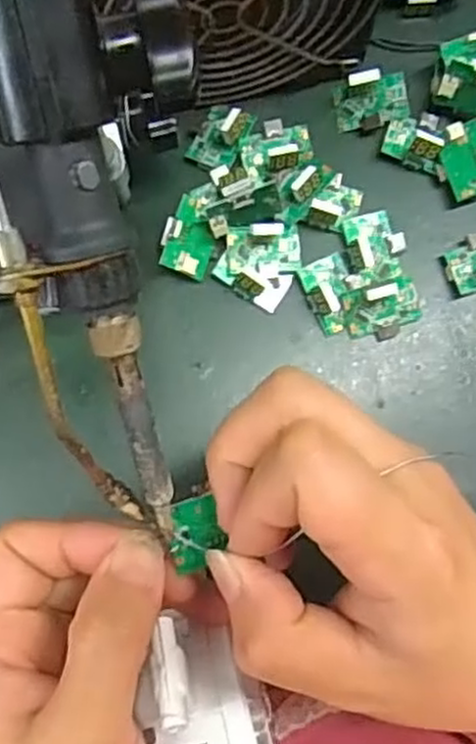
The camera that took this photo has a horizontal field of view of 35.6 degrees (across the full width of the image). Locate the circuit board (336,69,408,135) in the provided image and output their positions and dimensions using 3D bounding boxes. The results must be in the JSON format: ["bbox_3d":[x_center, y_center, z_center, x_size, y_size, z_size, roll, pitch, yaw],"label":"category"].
[{"bbox_3d":[0.058,-0.115,0.315,0.030,0.015,0.022,-8,84,-2],"label":"circuit board"}]

